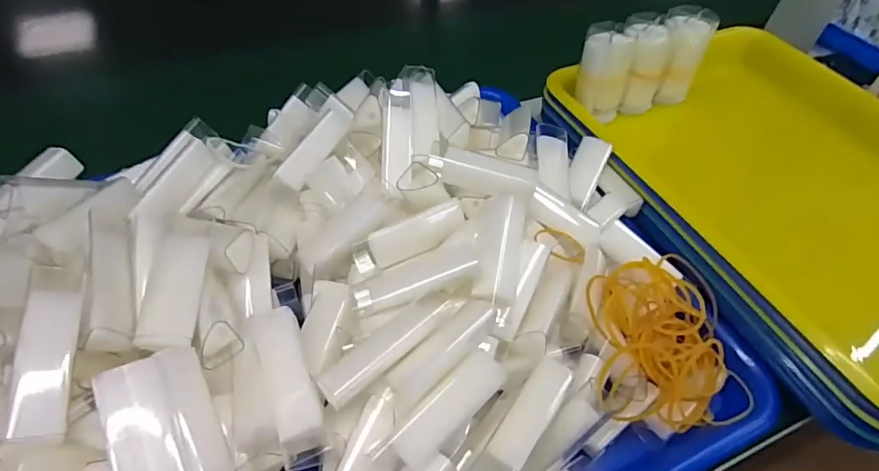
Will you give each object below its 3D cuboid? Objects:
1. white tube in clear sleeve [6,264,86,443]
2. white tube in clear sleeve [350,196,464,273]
[{"bbox_3d":[-0.146,0.042,0.191,0.015,0.014,0.065,-6,65,-10],"label":"white tube in clear sleeve"},{"bbox_3d":[-0.017,0.000,0.285,0.064,0.016,0.017,-26,56,-6],"label":"white tube in clear sleeve"}]

